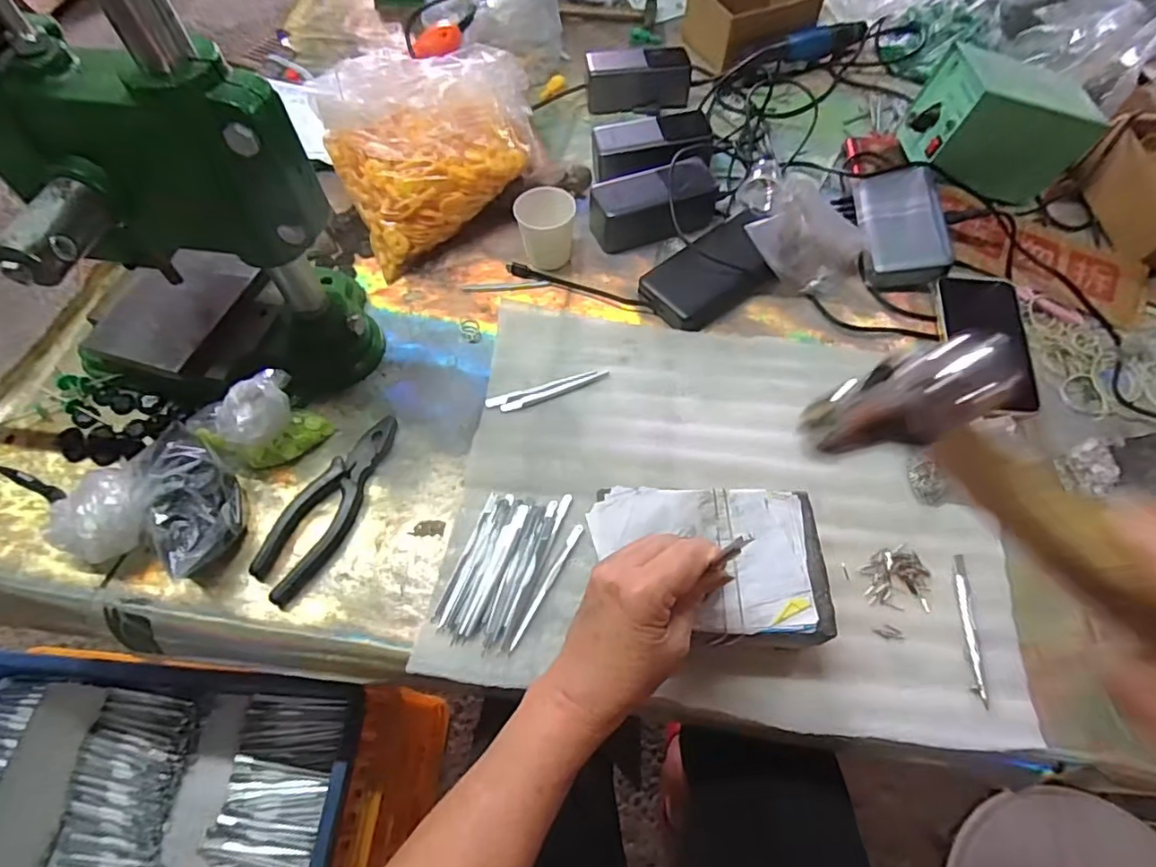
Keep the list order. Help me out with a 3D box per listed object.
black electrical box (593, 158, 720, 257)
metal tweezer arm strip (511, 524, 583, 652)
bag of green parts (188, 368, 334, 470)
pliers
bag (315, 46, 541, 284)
[{"bbox_3d":[0.083,-0.244,0.613,0.133,0.056,0.061,-18,61,-11],"label":"black electrical box"},{"bbox_3d":[-0.024,0.114,0.436,0.007,0.004,0.105,26,63,14],"label":"metal tweezer arm strip"},{"bbox_3d":[-0.266,-0.010,0.471,0.094,0.051,0.057,-22,62,-13],"label":"bag of green parts"},{"bbox_3d":[-0.201,0.055,0.467,0.054,0.012,0.165,22,62,12],"label":"pliers"},{"bbox_3d":[-0.138,-0.303,0.597,0.223,0.145,0.155,-25,63,-14],"label":"bag"}]

